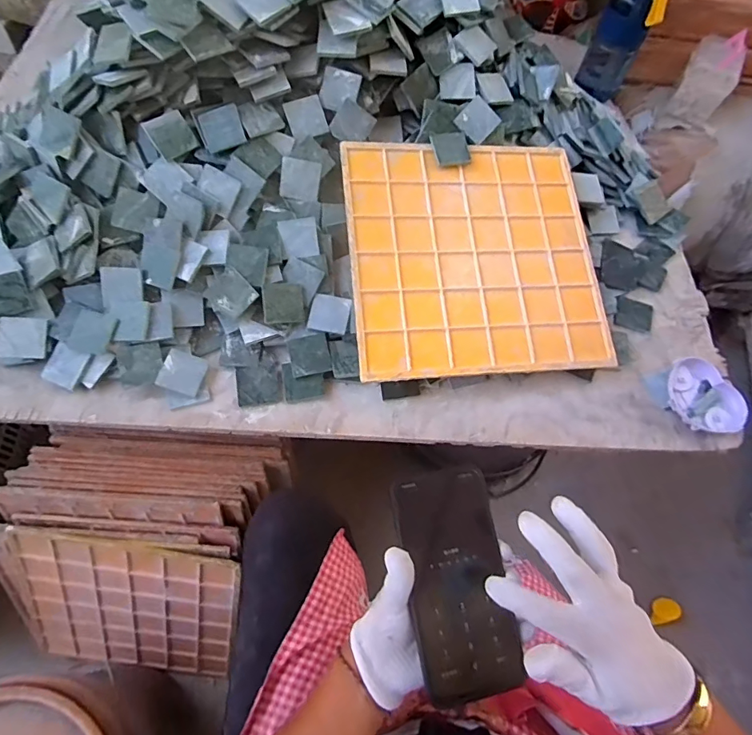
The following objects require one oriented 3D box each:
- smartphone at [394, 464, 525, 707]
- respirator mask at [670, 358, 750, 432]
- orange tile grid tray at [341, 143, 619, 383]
[{"bbox_3d":[0.064,0.165,0.358,0.076,0.004,0.161,-7,75,-7],"label":"smartphone"},{"bbox_3d":[0.409,0.039,0.571,0.082,0.025,0.099,-40,72,-20],"label":"respirator mask"},{"bbox_3d":[0.126,-0.147,0.588,0.314,0.007,0.314,-4,75,-7],"label":"orange tile grid tray"}]

